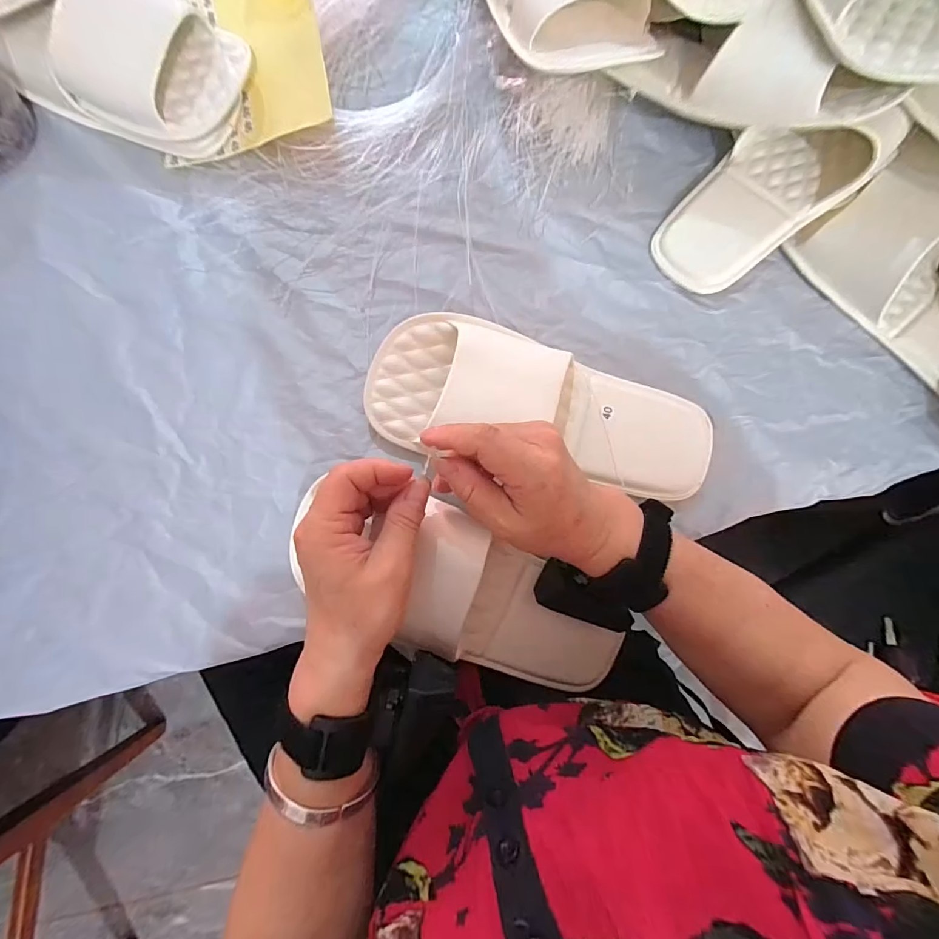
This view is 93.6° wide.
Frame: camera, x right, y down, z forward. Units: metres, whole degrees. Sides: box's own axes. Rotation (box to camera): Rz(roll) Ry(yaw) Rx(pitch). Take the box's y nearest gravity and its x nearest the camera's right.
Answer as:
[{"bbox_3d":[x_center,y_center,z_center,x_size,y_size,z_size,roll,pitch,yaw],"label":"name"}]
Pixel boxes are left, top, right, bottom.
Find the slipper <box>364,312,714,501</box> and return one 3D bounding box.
[{"bbox_3d":[0.058,-0.047,0.337,0.268,0.047,0.094,14,81,0],"label":"slipper"}]

